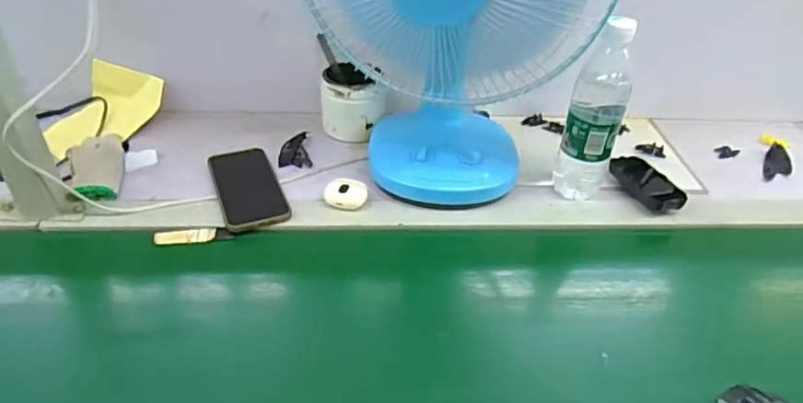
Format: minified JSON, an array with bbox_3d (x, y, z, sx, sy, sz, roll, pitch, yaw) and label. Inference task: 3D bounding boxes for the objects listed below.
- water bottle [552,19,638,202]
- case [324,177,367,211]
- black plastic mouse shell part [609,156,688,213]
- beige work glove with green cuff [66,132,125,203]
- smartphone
[{"bbox_3d":[0.237,-0.105,0.643,0.066,0.218,0.054,13,37,16],"label":"water bottle"},{"bbox_3d":[-0.069,-0.009,0.657,0.052,0.023,0.040,-3,35,-6],"label":"case"},{"bbox_3d":[0.320,-0.023,0.700,0.056,0.026,0.104,-5,36,-10],"label":"black plastic mouse shell part"},{"bbox_3d":[-0.391,-0.051,0.677,0.059,0.039,0.145,-12,37,-18],"label":"beige work glove with green cuff"},{"bbox_3d":[-0.195,-0.022,0.671,0.076,0.010,0.167,-14,38,-20],"label":"smartphone"}]

